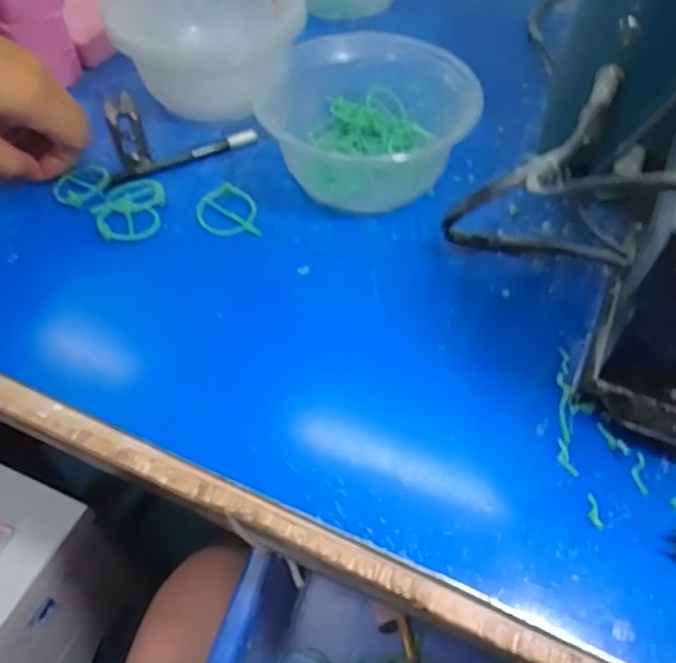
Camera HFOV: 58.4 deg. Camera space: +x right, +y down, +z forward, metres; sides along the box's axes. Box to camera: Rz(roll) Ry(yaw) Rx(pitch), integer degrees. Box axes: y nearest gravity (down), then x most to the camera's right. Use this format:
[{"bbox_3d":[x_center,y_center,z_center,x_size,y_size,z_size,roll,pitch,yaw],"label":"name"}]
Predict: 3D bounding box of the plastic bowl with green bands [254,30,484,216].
[{"bbox_3d":[0.015,-0.146,0.398,0.119,0.060,0.131,-12,52,-10],"label":"plastic bowl with green bands"}]

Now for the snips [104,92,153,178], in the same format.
[{"bbox_3d":[-0.150,-0.143,0.433,0.021,0.009,0.106,-18,54,-14],"label":"snips"}]

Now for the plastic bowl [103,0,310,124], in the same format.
[{"bbox_3d":[-0.094,-0.226,0.452,0.135,0.070,0.127,0,51,0],"label":"plastic bowl"}]

